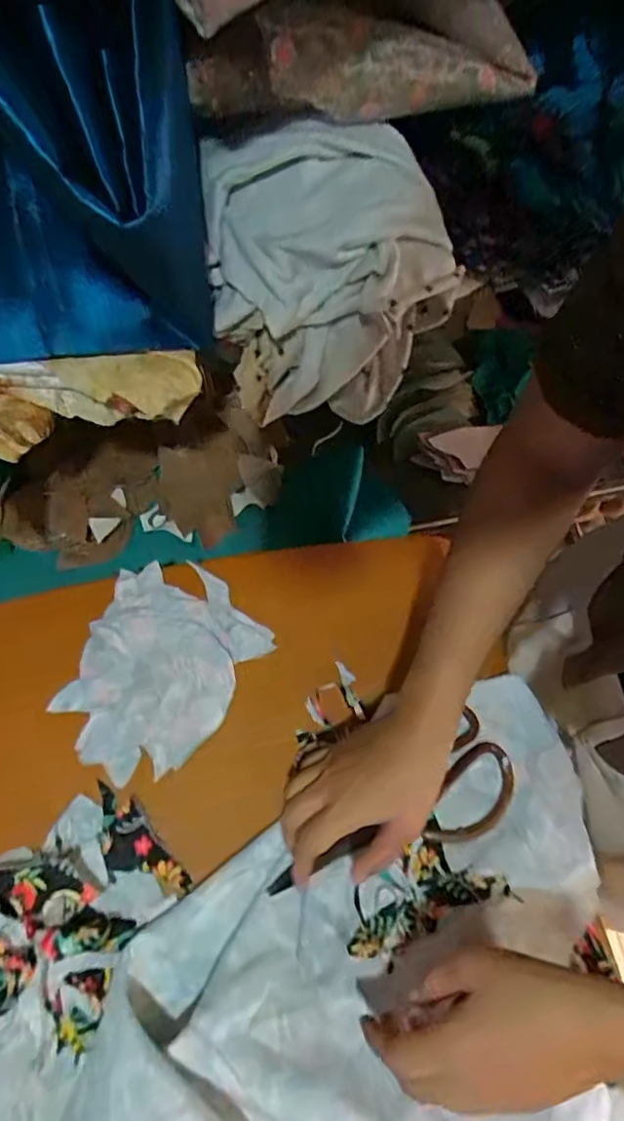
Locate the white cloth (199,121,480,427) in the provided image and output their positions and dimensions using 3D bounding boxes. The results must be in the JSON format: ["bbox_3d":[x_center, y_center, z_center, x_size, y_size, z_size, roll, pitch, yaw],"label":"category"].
[{"bbox_3d":[0.015,-0.221,0.465,0.186,0.163,0.131,-15,64,-8],"label":"white cloth"}]

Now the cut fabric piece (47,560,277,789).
[{"bbox_3d":[-0.132,0.088,0.506,0.143,0.012,0.179,29,66,13],"label":"cut fabric piece"}]

